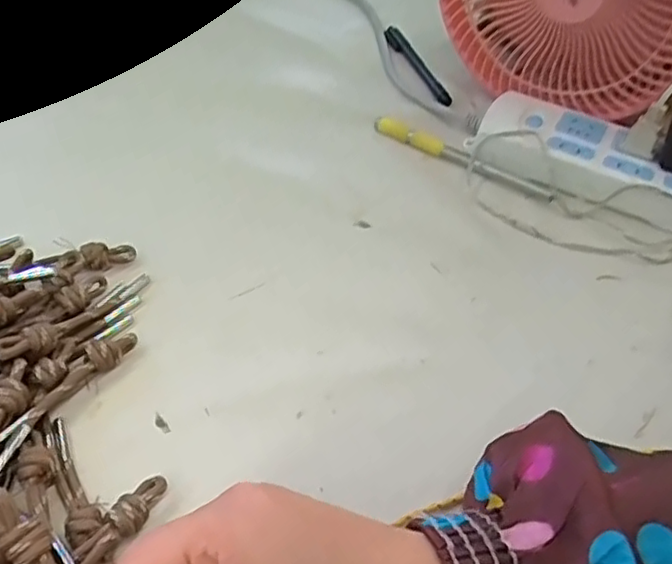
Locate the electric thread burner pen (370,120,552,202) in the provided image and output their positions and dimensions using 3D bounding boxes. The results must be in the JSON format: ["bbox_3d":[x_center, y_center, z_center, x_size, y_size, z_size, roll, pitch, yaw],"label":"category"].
[{"bbox_3d":[0.094,-0.096,0.490,0.150,0.012,0.018,30,50,21],"label":"electric thread burner pen"}]

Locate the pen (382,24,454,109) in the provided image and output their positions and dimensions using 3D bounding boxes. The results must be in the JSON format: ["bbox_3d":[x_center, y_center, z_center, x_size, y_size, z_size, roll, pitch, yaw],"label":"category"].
[{"bbox_3d":[0.075,-0.204,0.593,0.015,0.011,0.147,-10,48,-17],"label":"pen"}]

